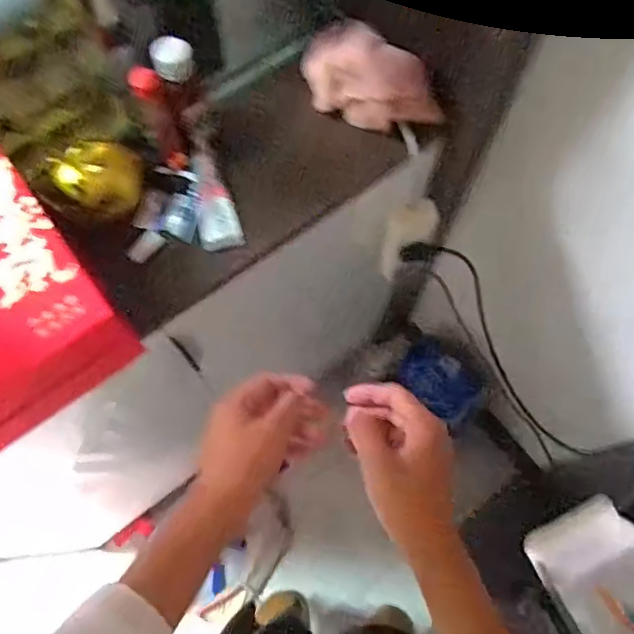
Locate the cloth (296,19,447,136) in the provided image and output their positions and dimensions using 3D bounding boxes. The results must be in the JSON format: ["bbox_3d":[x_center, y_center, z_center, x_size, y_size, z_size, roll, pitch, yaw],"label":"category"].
[{"bbox_3d":[0.059,-0.250,0.626,0.157,0.062,0.065,25,73,8],"label":"cloth"}]

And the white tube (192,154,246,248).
[{"bbox_3d":[-0.109,-0.121,0.619,0.041,0.013,0.109,-16,72,-6],"label":"white tube"}]

